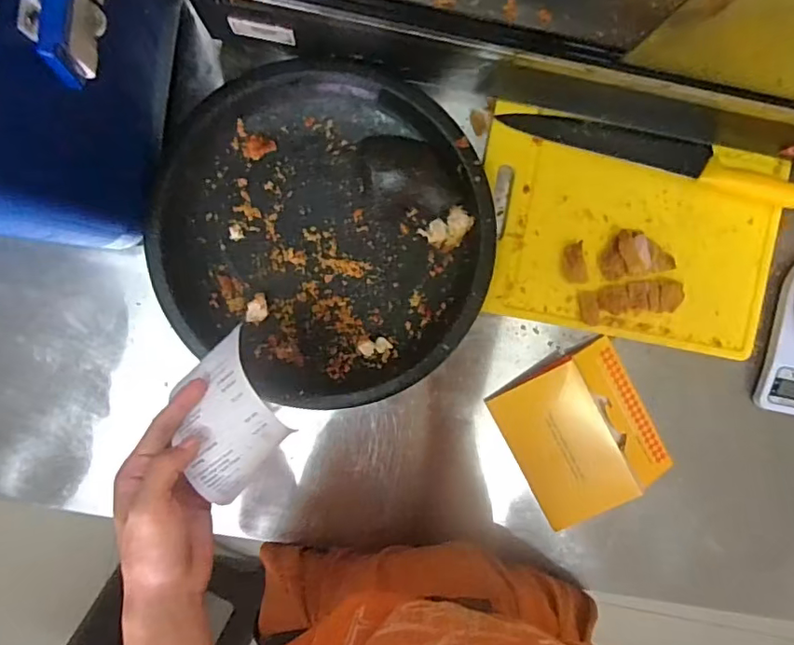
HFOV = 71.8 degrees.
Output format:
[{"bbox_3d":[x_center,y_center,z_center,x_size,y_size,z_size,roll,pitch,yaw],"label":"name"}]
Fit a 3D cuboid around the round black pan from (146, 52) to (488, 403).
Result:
[{"bbox_3d":[-0.074,-0.095,0.573,0.344,0.058,0.327,0,93,-5],"label":"round black pan"}]

